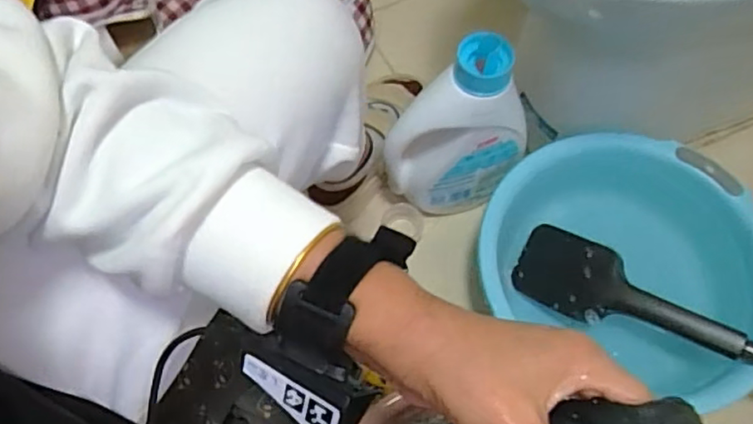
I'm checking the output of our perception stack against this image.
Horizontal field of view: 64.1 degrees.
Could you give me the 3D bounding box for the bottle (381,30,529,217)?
[{"bbox_3d":[0.094,-0.081,0.694,0.158,0.235,0.084,-30,67,-12],"label":"bottle"}]

